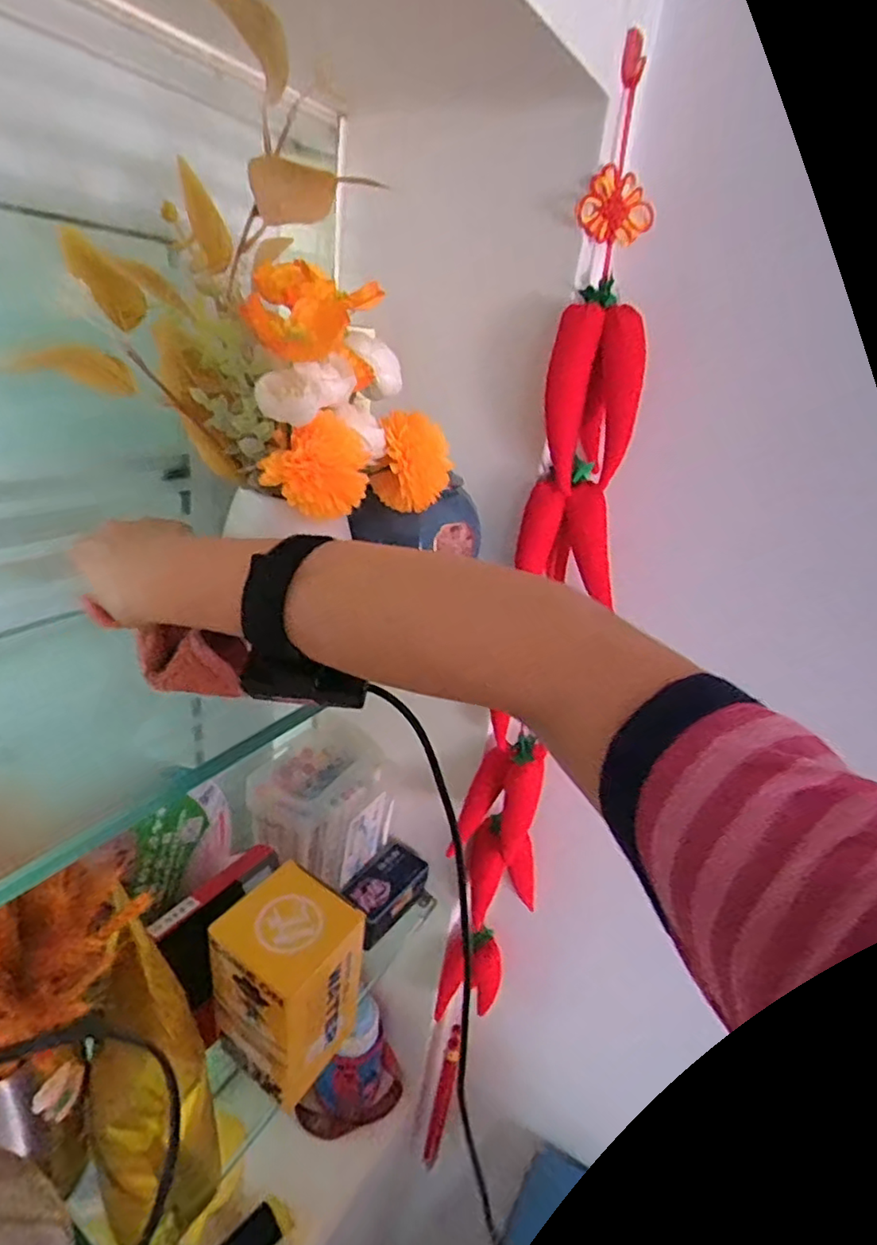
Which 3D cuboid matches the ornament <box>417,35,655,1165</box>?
[{"bbox_3d":[0.079,0.137,0.653,0.076,1.151,0.080,-6,29,-26],"label":"ornament"}]

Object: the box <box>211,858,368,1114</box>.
[{"bbox_3d":[-0.134,0.322,0.555,0.103,0.147,0.104,21,29,26],"label":"box"}]

